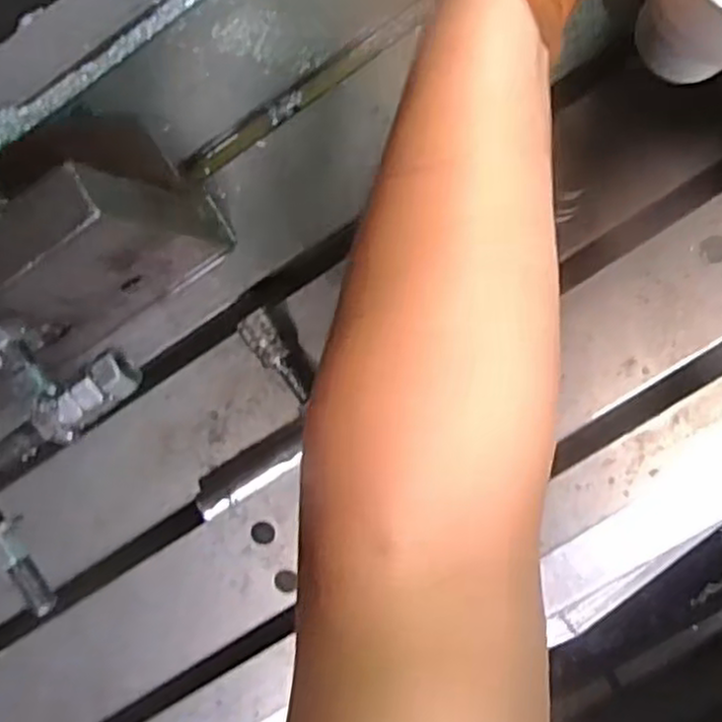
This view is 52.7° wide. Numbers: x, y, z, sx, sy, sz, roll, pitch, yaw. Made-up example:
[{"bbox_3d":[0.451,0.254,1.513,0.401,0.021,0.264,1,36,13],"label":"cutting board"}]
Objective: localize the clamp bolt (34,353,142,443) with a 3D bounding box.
[{"bbox_3d":[-0.146,0.021,0.388,0.056,0.017,0.022,-35,89,7],"label":"clamp bolt"}]

